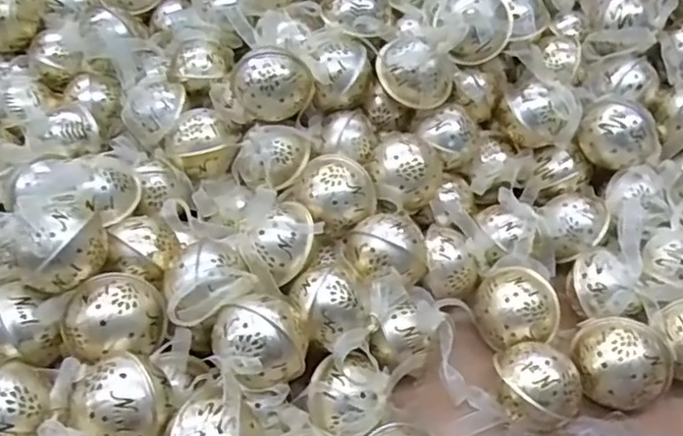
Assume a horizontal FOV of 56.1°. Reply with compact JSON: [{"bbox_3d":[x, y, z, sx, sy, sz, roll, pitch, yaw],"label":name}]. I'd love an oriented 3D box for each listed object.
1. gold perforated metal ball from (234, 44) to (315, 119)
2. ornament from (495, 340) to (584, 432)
[{"bbox_3d":[-0.051,-0.098,0.485,0.056,0.053,0.044,-14,50,-10],"label":"gold perforated metal ball"},{"bbox_3d":[0.126,0.107,0.412,0.052,0.042,0.046,-2,49,0],"label":"ornament"}]

